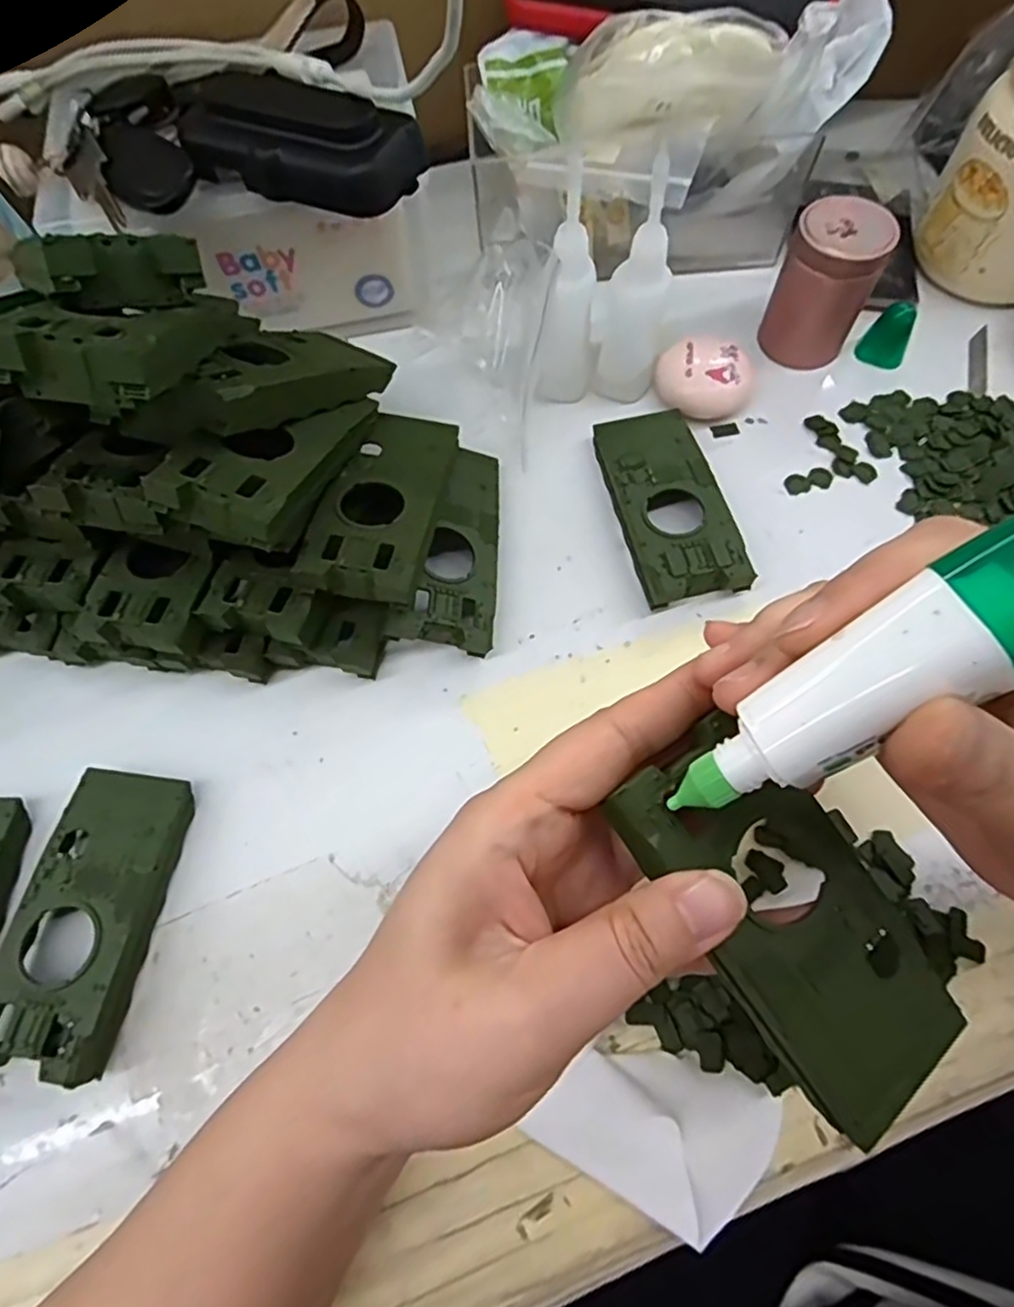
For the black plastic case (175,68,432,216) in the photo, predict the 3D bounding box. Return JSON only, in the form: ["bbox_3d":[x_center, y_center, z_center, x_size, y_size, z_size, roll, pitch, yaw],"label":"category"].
[{"bbox_3d":[-0.092,-0.221,0.288,0.106,0.025,0.037,13,67,8],"label":"black plastic case"}]

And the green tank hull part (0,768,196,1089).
[{"bbox_3d":[-0.156,0.097,0.254,0.048,0.019,0.103,8,67,6],"label":"green tank hull part"}]

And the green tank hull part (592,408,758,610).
[{"bbox_3d":[0.075,-0.072,0.318,0.047,0.020,0.104,-13,66,-4],"label":"green tank hull part"}]

